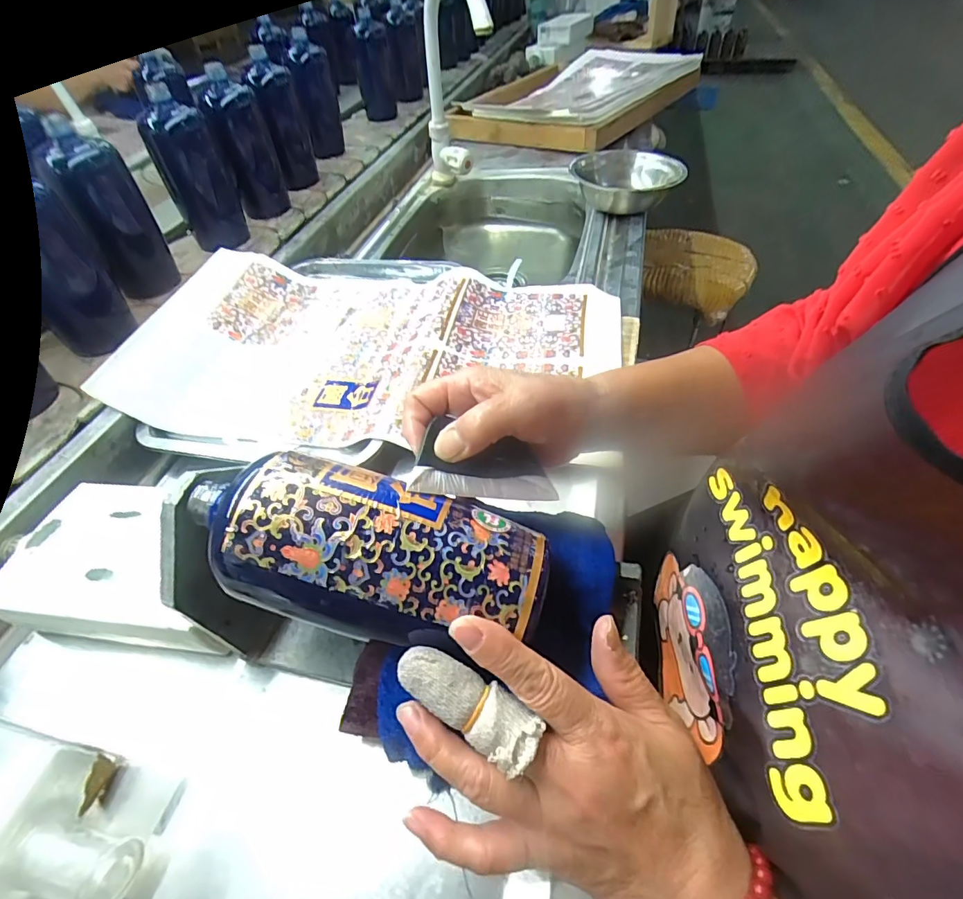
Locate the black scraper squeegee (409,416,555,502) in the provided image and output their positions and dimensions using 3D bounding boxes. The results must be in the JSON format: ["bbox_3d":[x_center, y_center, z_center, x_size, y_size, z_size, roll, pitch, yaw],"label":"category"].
[{"bbox_3d":[-0.001,0.007,0.273,0.084,0.012,0.048,2,45,-25],"label":"black scraper squeegee"}]

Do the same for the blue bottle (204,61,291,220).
[{"bbox_3d":[-0.366,-0.466,0.735,0.075,0.179,0.073,-18,50,-10],"label":"blue bottle"}]

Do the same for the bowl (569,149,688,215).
[{"bbox_3d":[0.226,-0.404,0.716,0.154,0.049,0.162,-3,49,3],"label":"bowl"}]

